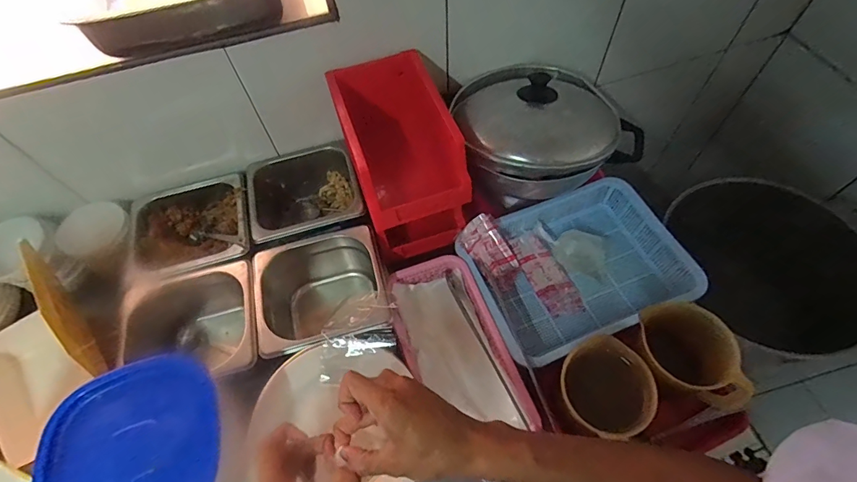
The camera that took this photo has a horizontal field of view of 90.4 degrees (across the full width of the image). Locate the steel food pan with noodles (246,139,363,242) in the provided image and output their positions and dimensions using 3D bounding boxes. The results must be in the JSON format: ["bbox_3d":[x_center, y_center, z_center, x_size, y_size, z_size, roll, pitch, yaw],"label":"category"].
[{"bbox_3d":[-0.204,-0.070,0.696,0.148,0.102,0.169,-15,60,-7],"label":"steel food pan with noodles"}]

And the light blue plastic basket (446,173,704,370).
[{"bbox_3d":[0.213,0.040,0.639,0.294,0.068,0.221,-21,61,-10],"label":"light blue plastic basket"}]

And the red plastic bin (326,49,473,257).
[{"bbox_3d":[-0.042,-0.123,0.616,0.131,0.183,0.223,-18,60,-8],"label":"red plastic bin"}]

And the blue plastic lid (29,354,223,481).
[{"bbox_3d":[-0.279,0.200,0.401,0.157,0.023,0.161,-16,60,-7],"label":"blue plastic lid"}]

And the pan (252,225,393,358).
[{"bbox_3d":[-0.145,0.083,0.615,0.169,0.129,0.165,-15,60,-6],"label":"pan"}]

